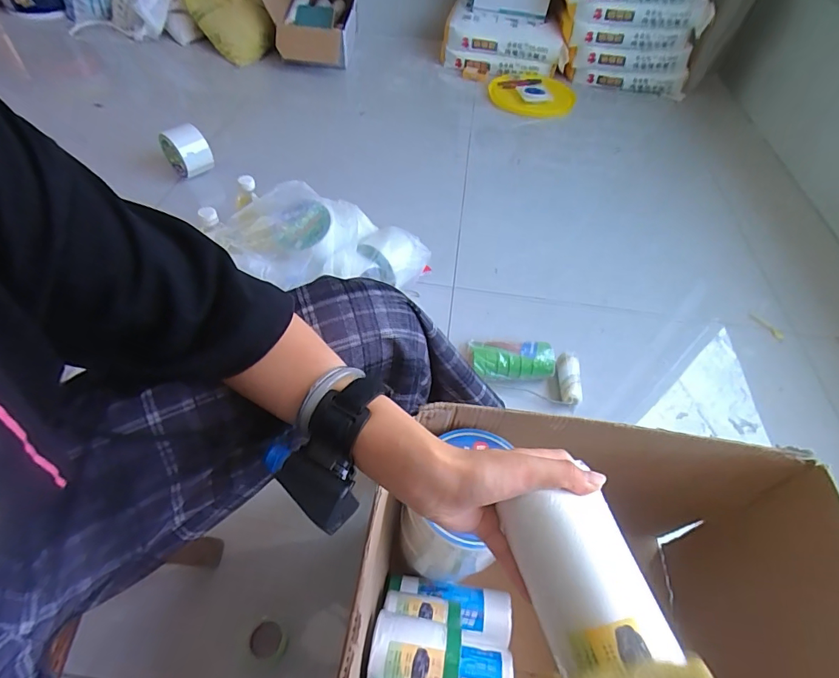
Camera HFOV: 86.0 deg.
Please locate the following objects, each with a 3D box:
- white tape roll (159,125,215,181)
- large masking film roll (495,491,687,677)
[{"bbox_3d":[-0.647,-0.523,1.242,0.101,0.124,0.118,-34,61,-26],"label":"white tape roll"},{"bbox_3d":[0.131,0.222,0.219,0.063,0.049,0.297,-12,56,-13],"label":"large masking film roll"}]

